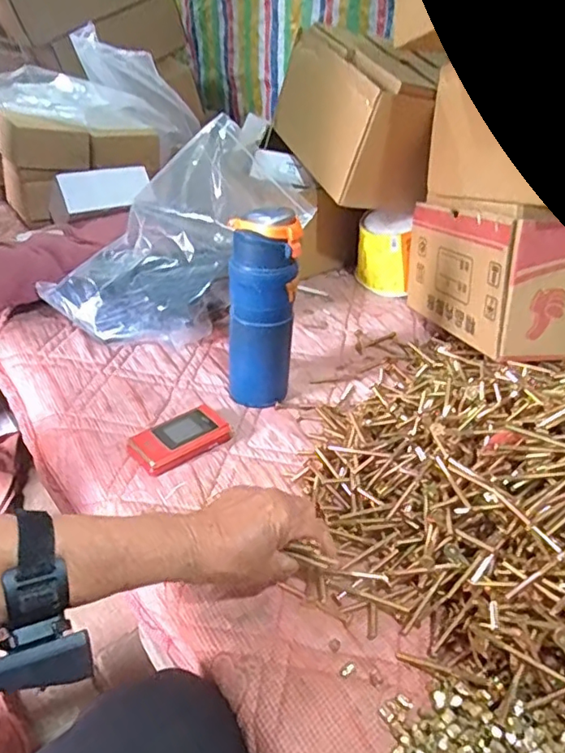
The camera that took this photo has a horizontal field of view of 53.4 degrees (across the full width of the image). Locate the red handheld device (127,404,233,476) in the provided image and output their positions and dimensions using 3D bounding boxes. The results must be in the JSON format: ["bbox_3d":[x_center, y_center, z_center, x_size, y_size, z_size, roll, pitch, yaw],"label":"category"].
[{"bbox_3d":[-0.112,0.067,0.614,0.103,0.019,0.058,-24,44,-34],"label":"red handheld device"}]

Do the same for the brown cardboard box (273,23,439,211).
[{"bbox_3d":[0.124,-0.417,0.912,0.168,0.206,0.279,-11,38,-20],"label":"brown cardboard box"}]

